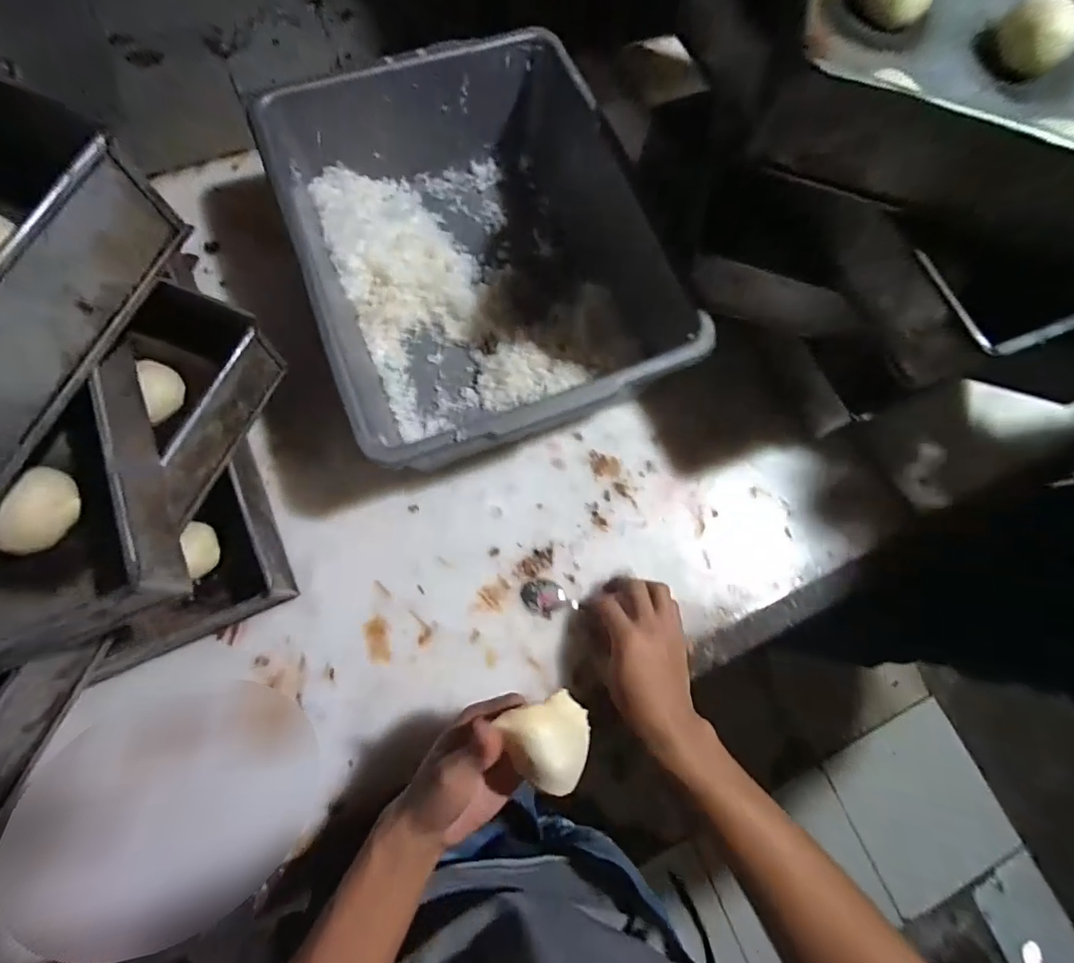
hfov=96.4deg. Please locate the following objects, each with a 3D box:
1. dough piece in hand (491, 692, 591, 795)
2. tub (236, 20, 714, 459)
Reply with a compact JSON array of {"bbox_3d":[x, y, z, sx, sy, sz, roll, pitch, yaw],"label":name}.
[{"bbox_3d":[0.009,0.175,0.320,0.056,0.028,0.056,-11,83,-5],"label":"dough piece in hand"},{"bbox_3d":[-0.060,-0.217,0.484,0.305,0.147,0.387,-20,78,-9],"label":"tub"}]

